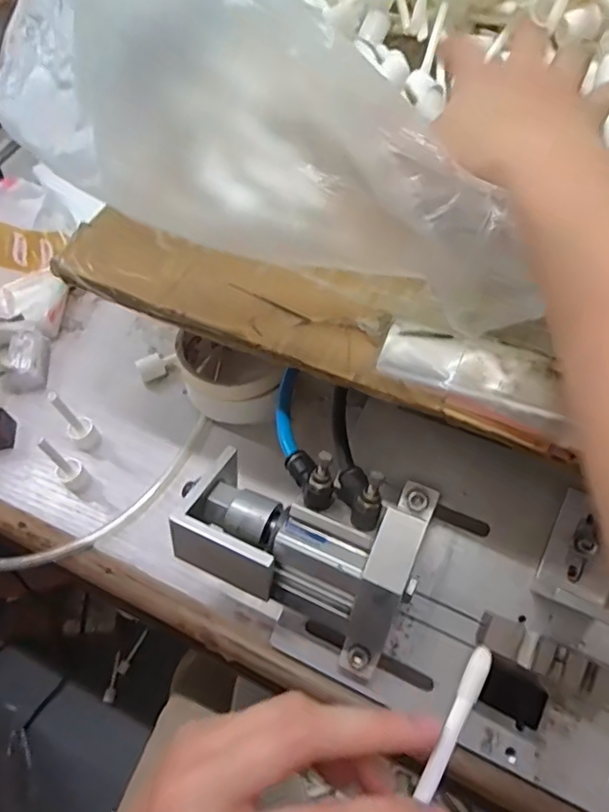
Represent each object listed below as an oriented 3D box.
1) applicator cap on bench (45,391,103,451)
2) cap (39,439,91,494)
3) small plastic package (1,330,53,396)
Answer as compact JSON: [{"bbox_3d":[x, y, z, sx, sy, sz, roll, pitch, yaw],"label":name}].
[{"bbox_3d":[-0.167,0.010,0.397,0.017,0.065,0.019,38,69,23],"label":"applicator cap on bench"},{"bbox_3d":[-0.167,0.043,0.386,0.018,0.052,0.018,-2,59,3],"label":"cap"},{"bbox_3d":[-0.228,-0.039,0.453,0.028,0.026,0.048,-5,59,2],"label":"small plastic package"}]

